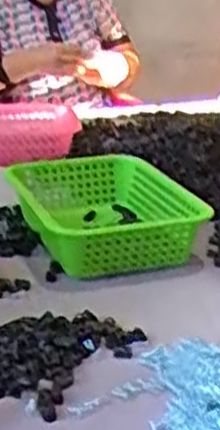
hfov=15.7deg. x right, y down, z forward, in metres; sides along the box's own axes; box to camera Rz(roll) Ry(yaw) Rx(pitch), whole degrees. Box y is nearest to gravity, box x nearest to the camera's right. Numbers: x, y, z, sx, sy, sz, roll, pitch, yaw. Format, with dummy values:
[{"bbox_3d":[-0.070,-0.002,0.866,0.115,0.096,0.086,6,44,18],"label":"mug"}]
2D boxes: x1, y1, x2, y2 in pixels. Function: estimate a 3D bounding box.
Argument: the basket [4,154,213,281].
[{"bbox_3d":[-0.010,-0.007,1.114,0.204,0.075,0.276,-8,23,-19],"label":"basket"}]

